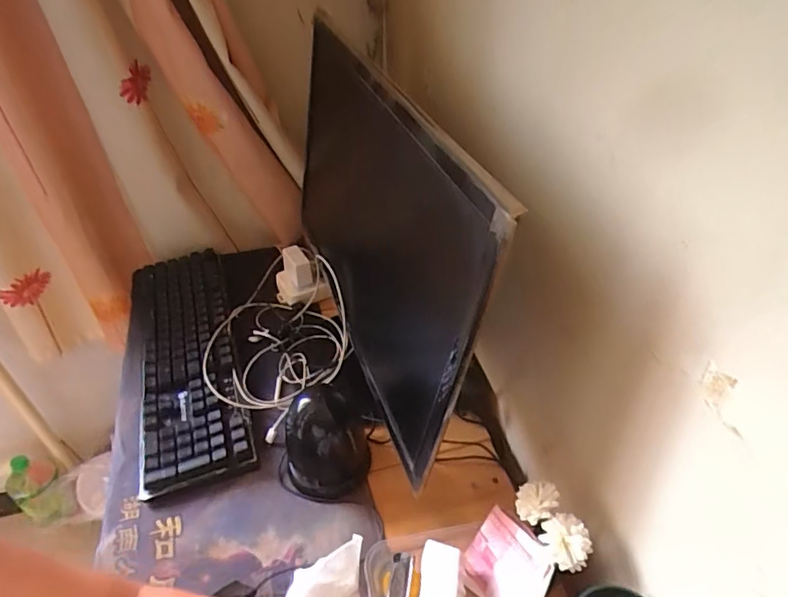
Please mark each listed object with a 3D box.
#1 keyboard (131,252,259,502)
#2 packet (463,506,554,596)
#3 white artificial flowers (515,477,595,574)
[{"bbox_3d":[-0.295,0.075,0.738,0.144,0.041,0.428,-15,43,-15],"label":"keyboard"},{"bbox_3d":[0.103,0.245,0.483,0.011,0.081,0.081,11,10,-42],"label":"packet"},{"bbox_3d":[0.138,0.194,0.454,0.036,0.020,0.074,-21,45,-22],"label":"white artificial flowers"}]

